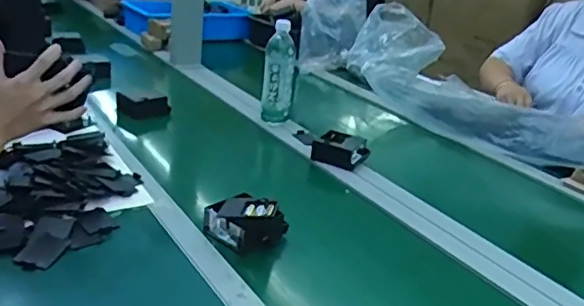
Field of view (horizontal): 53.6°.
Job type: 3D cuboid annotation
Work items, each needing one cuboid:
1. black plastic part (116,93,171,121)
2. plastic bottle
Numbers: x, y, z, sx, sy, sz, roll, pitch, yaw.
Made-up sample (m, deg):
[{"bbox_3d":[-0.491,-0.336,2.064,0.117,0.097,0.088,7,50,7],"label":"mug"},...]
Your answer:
[{"bbox_3d":[-0.328,-0.103,1.299,0.117,0.041,0.051,-4,25,-21],"label":"black plastic part"},{"bbox_3d":[-0.028,-0.172,1.247,0.065,0.196,0.057,5,23,-2],"label":"plastic bottle"}]

